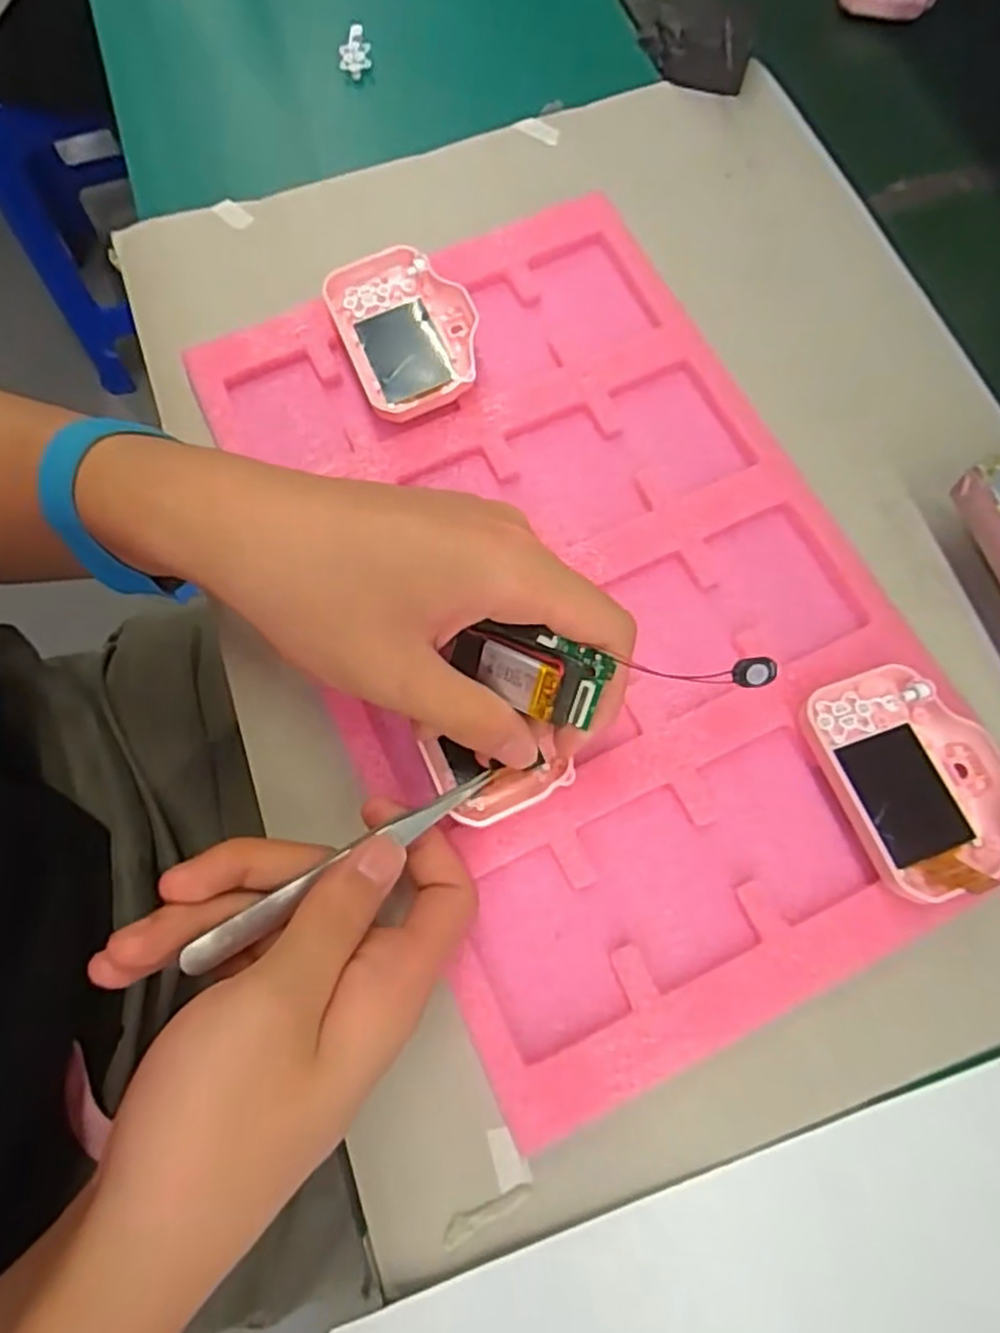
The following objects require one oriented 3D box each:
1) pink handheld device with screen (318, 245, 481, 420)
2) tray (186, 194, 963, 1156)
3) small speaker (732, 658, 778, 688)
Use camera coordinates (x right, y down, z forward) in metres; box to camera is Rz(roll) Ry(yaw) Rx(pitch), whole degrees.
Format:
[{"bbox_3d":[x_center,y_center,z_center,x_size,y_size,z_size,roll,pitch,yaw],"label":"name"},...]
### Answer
[{"bbox_3d":[-0.043,-0.157,0.342,0.059,0.022,0.082,-24,73,-6],"label":"pink handheld device with screen"},{"bbox_3d":[0.029,-0.030,0.311,0.220,0.016,0.355,-23,73,-6],"label":"tray"},{"bbox_3d":[0.085,0.002,0.242,0.015,0.005,0.009,-6,72,-2],"label":"small speaker"}]

